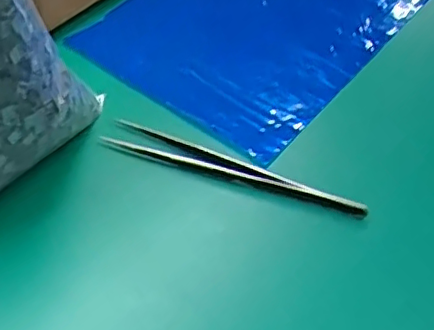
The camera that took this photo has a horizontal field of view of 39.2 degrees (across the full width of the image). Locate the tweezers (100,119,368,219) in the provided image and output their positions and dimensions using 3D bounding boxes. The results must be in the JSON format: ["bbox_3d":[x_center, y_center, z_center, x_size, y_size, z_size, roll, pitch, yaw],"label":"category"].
[{"bbox_3d":[0.007,0.001,0.291,0.128,0.010,0.017,20,51,13],"label":"tweezers"}]

